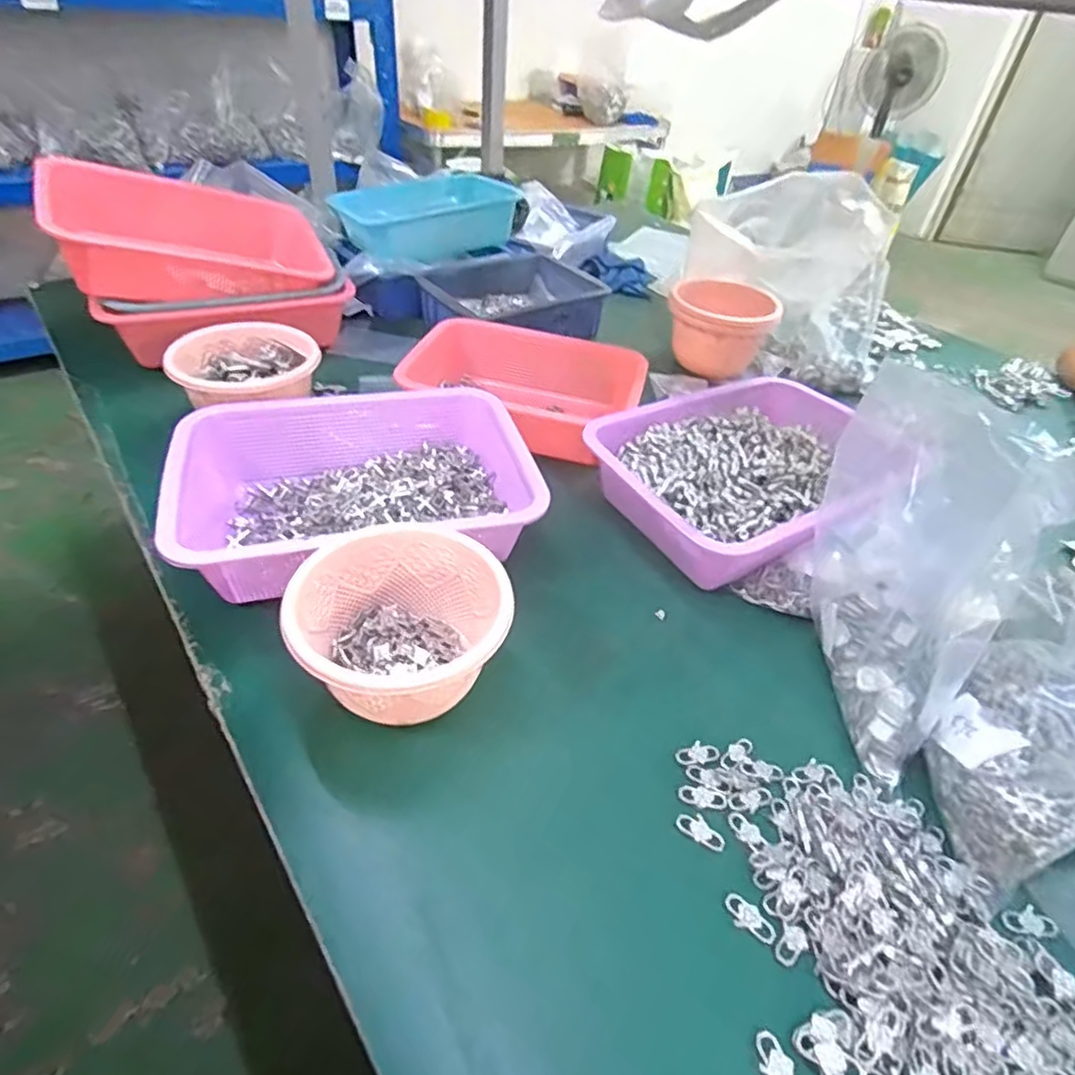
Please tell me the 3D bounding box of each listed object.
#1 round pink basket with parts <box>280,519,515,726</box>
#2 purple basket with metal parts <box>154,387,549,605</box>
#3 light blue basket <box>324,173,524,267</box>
[{"bbox_3d":[-0.098,0.070,0.467,0.145,0.090,0.141,-12,45,-20],"label":"round pink basket with parts"},{"bbox_3d":[-0.161,-0.047,0.588,0.297,0.075,0.227,-6,43,-13],"label":"purple basket with metal parts"},{"bbox_3d":[-0.164,-0.508,1.005,0.274,0.086,0.196,-22,49,-28],"label":"light blue basket"}]

